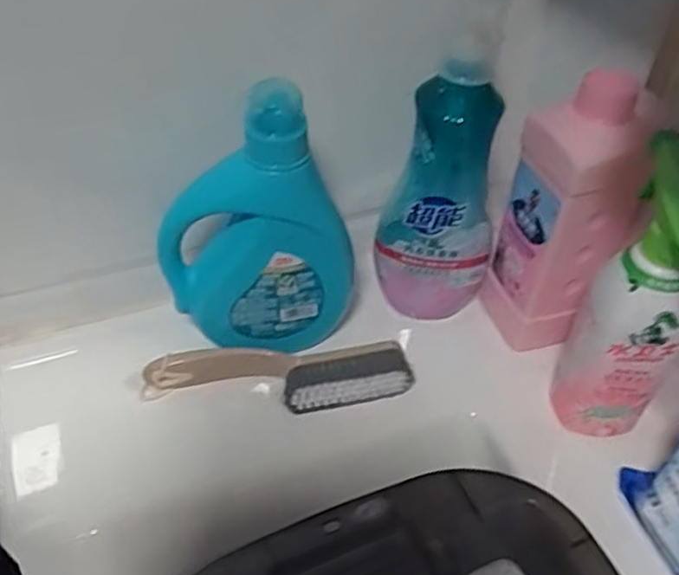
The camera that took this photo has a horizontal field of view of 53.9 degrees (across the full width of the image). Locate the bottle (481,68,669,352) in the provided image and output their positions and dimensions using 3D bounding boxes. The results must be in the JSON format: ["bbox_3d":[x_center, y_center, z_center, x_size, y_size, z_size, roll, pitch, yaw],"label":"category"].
[{"bbox_3d":[0.182,-0.055,0.539,0.084,0.224,0.076,-11,46,-13],"label":"bottle"}]

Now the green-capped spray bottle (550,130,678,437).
[{"bbox_3d":[0.213,0.012,0.476,0.072,0.224,0.071,25,49,22],"label":"green-capped spray bottle"}]

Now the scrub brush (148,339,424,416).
[{"bbox_3d":[-0.048,0.075,0.546,0.212,0.035,0.044,-2,44,-4],"label":"scrub brush"}]

